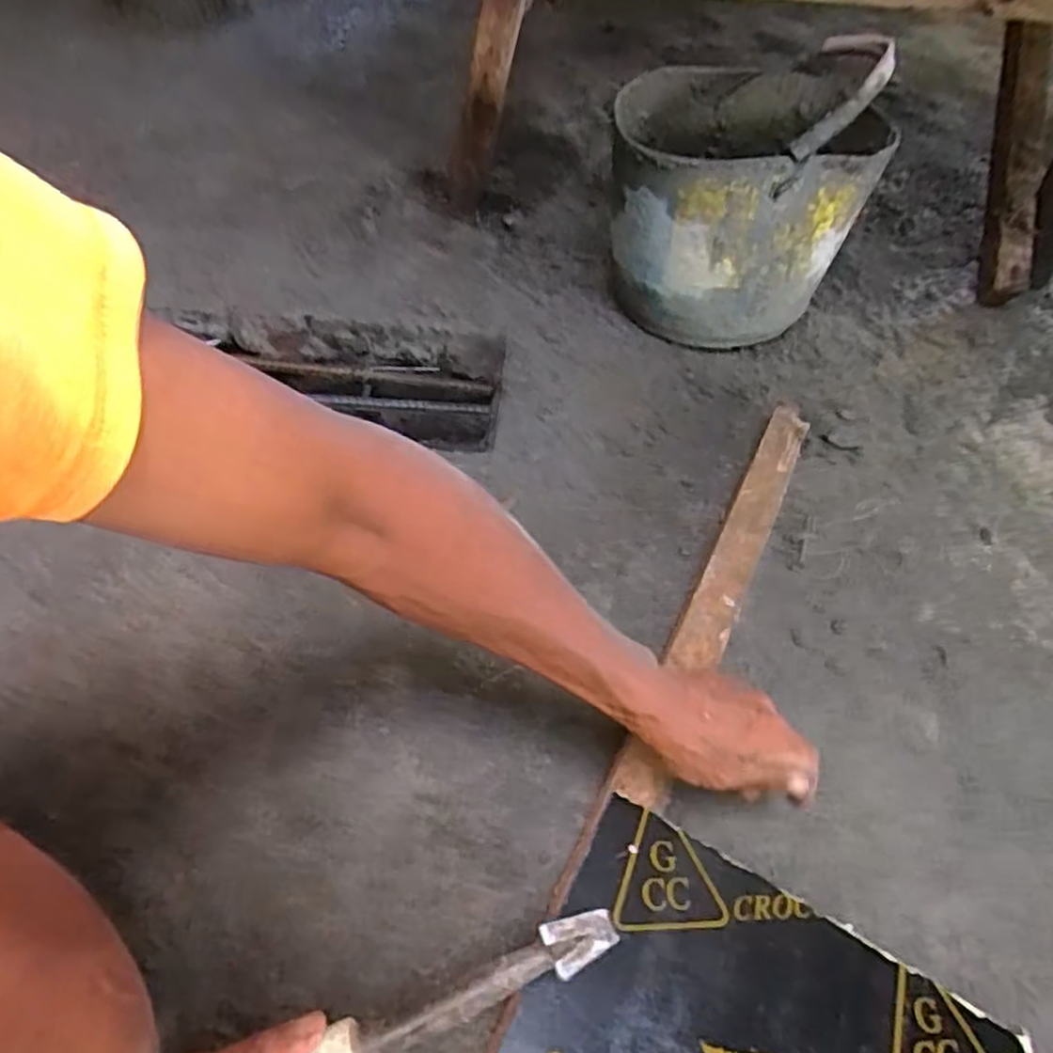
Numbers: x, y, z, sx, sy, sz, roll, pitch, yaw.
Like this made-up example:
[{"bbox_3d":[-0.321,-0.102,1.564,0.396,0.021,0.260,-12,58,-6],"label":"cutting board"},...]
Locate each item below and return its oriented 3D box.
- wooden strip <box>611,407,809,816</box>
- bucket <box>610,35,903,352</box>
[{"bbox_3d":[0.187,0.038,0.667,0.043,0.018,0.476,24,54,13],"label":"wooden strip"},{"bbox_3d":[0.267,-0.422,0.922,0.291,0.277,0.280,2,52,-3],"label":"bucket"}]

